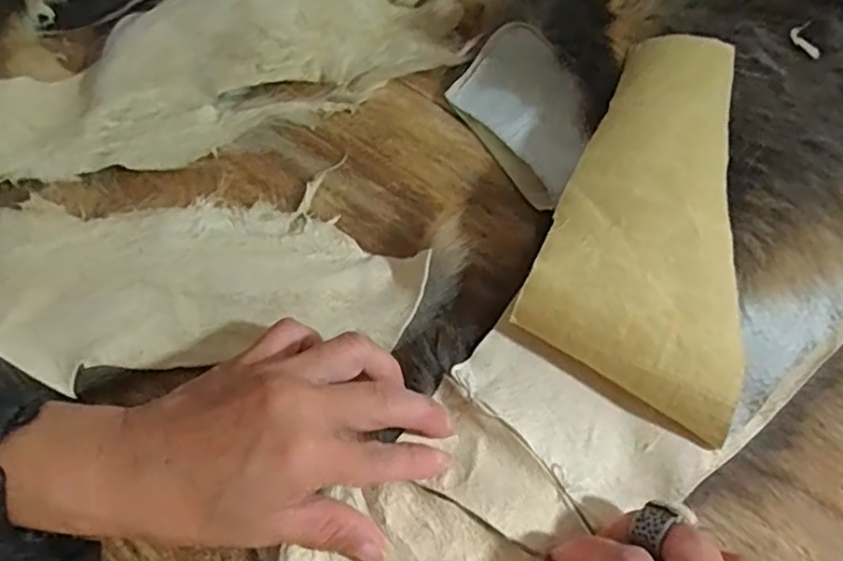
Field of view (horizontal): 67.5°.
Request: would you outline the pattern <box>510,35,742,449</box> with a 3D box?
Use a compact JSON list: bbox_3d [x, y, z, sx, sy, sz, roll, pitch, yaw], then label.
[{"bbox_3d":[0.117,-0.041,0.332,0.095,0.034,0.224,13,62,9],"label":"pattern"}]

